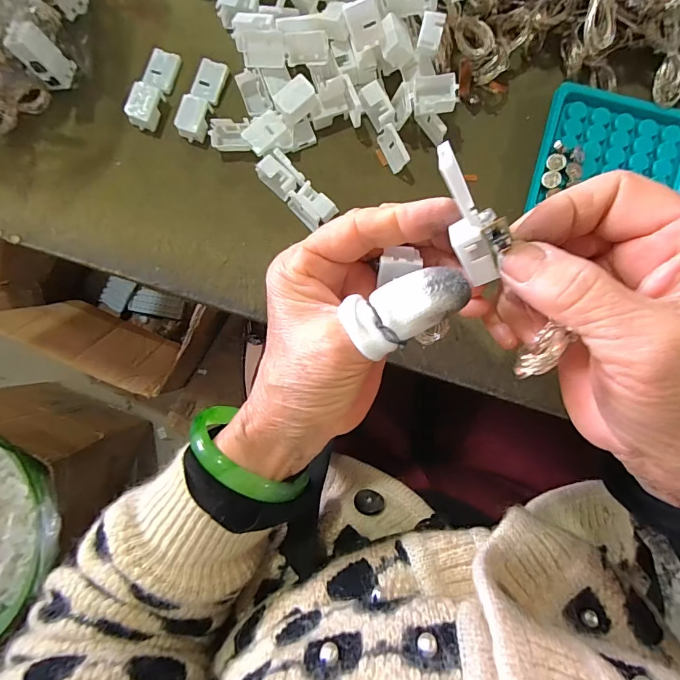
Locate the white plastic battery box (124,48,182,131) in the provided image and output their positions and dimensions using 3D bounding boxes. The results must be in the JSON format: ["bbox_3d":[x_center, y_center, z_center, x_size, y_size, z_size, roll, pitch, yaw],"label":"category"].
[{"bbox_3d":[-0.129,-0.173,0.279,0.019,0.011,0.054,22,92,2],"label":"white plastic battery box"}]

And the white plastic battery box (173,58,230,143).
[{"bbox_3d":[-0.095,-0.164,0.278,0.020,0.011,0.054,21,92,2],"label":"white plastic battery box"}]

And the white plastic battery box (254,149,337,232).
[{"bbox_3d":[-0.028,-0.098,0.272,0.022,0.019,0.058,-45,89,3],"label":"white plastic battery box"}]

